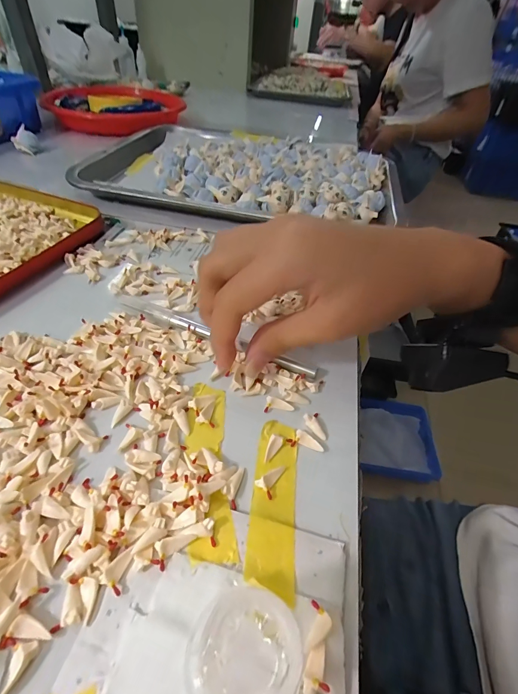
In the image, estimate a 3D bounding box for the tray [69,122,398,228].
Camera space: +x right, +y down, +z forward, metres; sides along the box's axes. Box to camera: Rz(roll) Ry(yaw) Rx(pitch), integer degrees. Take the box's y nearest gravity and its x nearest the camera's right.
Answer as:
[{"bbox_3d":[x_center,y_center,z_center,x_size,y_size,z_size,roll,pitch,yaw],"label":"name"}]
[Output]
[{"bbox_3d":[-0.027,-0.219,0.416,0.371,0.025,0.255,12,45,6],"label":"tray"}]

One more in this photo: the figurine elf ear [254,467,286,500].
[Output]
[{"bbox_3d":[0.007,0.063,0.164,0.010,0.005,0.016,36,52,27],"label":"figurine elf ear"}]

